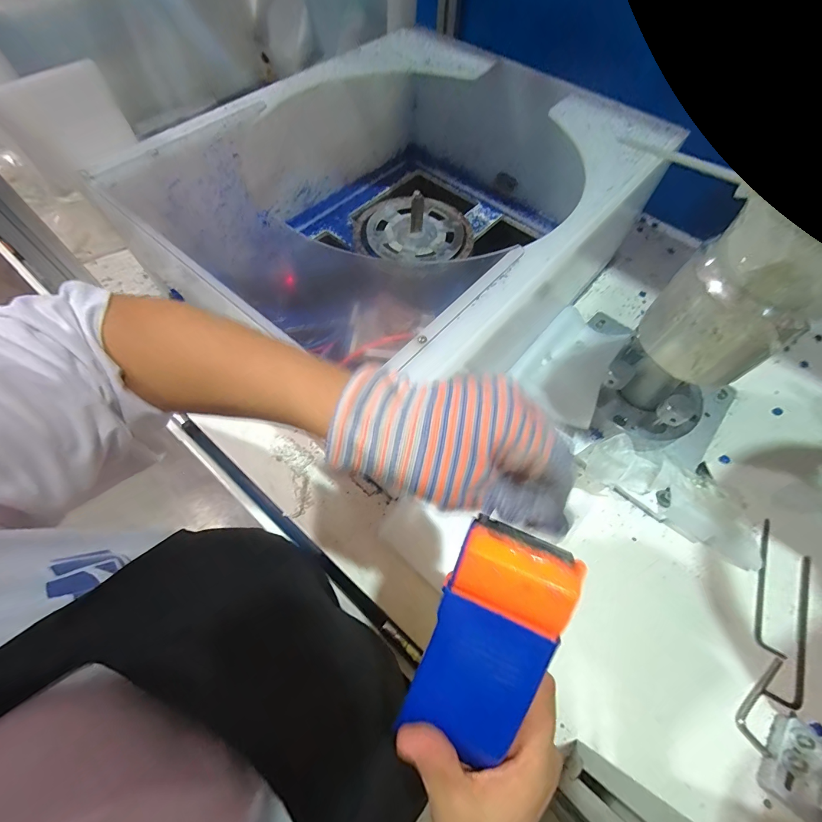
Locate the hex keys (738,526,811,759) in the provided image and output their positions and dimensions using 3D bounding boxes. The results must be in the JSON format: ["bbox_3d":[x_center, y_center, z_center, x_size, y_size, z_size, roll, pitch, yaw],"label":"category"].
[{"bbox_3d":[0.383,0.228,0.394,0.056,0.005,0.225,26,66,12],"label":"hex keys"}]

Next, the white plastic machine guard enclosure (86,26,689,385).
[{"bbox_3d":[0.000,-0.262,0.517,0.445,0.195,0.520,37,69,17],"label":"white plastic machine guard enclosure"}]

